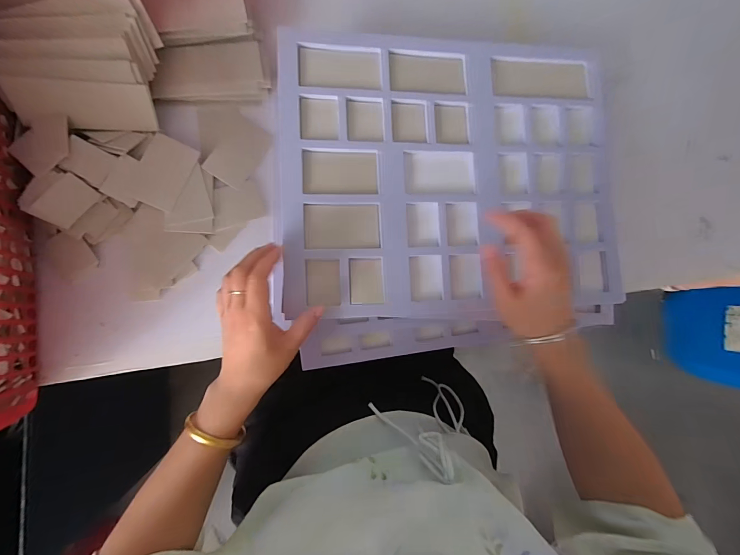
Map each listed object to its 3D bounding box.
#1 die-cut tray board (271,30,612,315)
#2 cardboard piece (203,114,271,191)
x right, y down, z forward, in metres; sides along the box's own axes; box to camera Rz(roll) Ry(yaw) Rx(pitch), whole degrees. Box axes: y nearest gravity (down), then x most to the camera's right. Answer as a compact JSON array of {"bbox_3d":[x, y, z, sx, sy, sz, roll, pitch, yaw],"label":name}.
[{"bbox_3d":[0.110,-0.131,0.428,0.426,0.014,0.347,-2,87,-8],"label":"die-cut tray board"},{"bbox_3d":[-0.175,-0.168,0.457,0.055,0.008,0.090,29,83,-5],"label":"cardboard piece"}]

